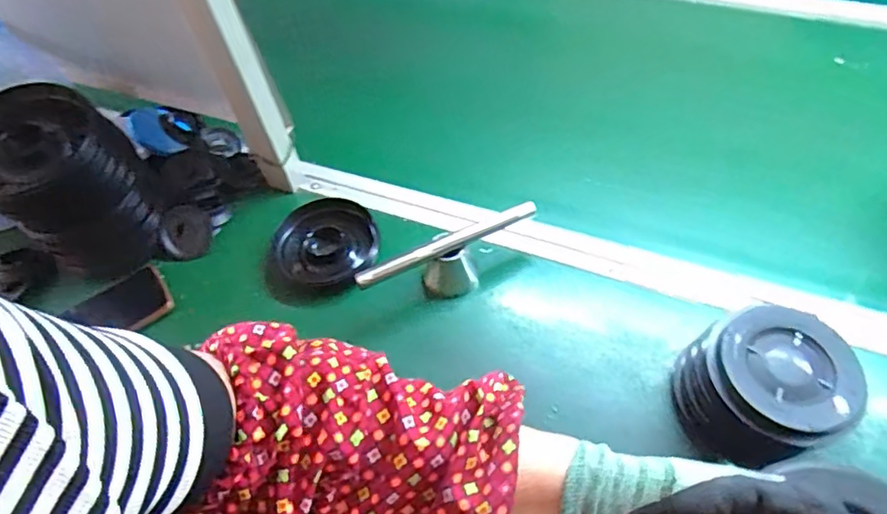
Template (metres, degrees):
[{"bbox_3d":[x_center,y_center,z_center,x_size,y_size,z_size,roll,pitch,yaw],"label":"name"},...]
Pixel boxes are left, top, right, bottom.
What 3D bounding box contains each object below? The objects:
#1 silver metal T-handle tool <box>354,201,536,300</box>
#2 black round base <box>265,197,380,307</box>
[{"bbox_3d":[0.011,0.006,0.625,0.200,0.069,0.037,-25,56,-12],"label":"silver metal T-handle tool"},{"bbox_3d":[-0.141,-0.011,0.673,0.120,0.028,0.133,17,58,17],"label":"black round base"}]

